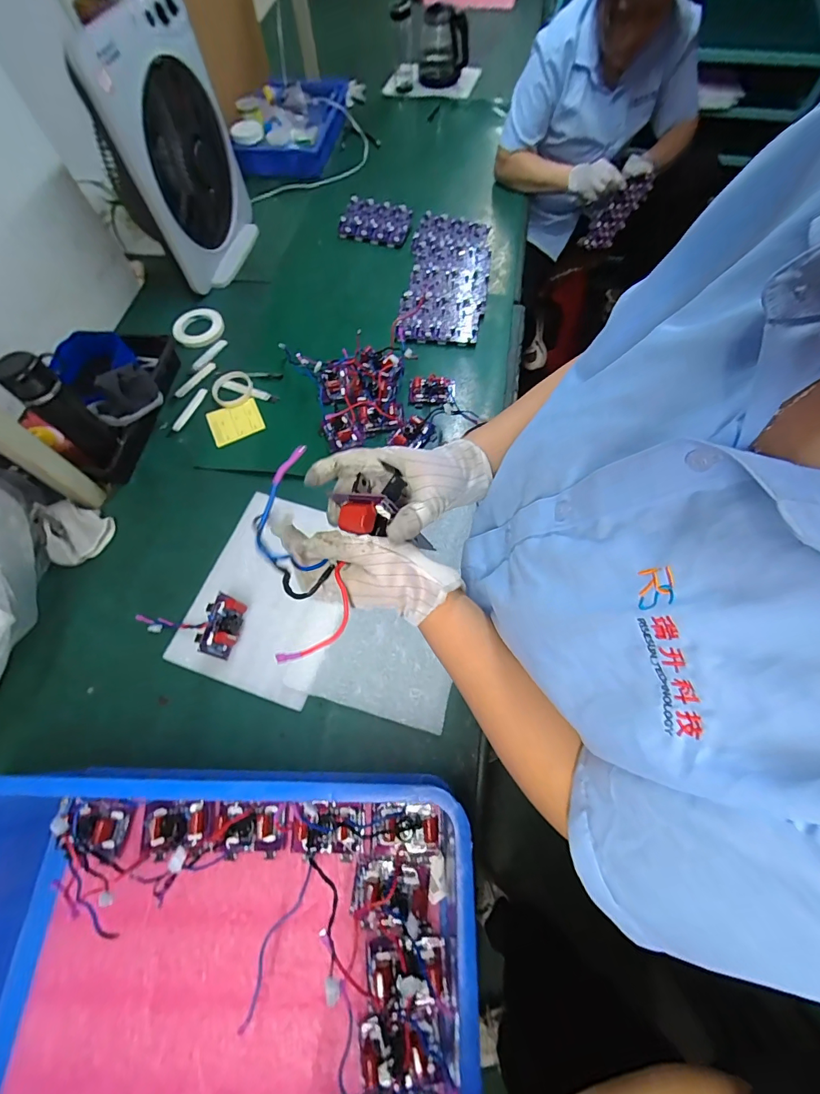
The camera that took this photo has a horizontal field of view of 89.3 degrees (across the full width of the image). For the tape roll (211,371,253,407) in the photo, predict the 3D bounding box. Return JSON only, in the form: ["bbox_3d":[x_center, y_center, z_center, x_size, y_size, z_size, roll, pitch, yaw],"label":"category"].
[{"bbox_3d":[-0.397,-0.355,0.928,0.088,0.012,0.095,-1,66,3],"label":"tape roll"}]

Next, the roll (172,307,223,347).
[{"bbox_3d":[-0.524,-0.542,1.023,0.122,0.020,0.122,-1,66,3],"label":"roll"}]

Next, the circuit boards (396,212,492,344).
[{"bbox_3d":[0.094,-0.686,1.050,0.199,0.038,0.431,5,66,5],"label":"circuit boards"}]

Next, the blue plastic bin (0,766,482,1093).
[{"bbox_3d":[-0.238,0.485,0.450,0.592,0.196,0.418,-1,66,3],"label":"blue plastic bin"}]

